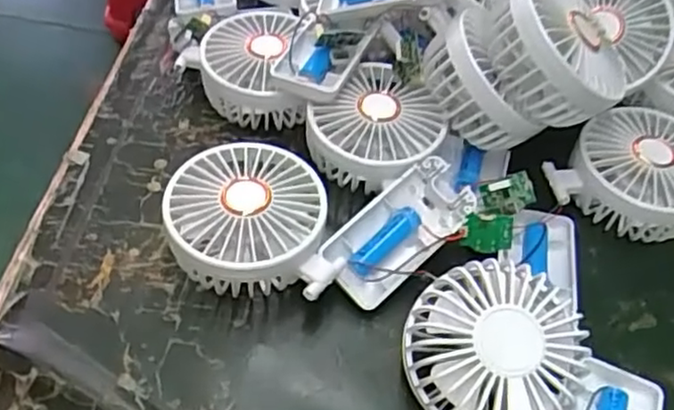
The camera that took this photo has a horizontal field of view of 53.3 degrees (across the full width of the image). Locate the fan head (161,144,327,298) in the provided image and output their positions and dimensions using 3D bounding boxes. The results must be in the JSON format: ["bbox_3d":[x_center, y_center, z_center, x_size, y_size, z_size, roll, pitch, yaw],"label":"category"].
[{"bbox_3d":[-0.055,0.012,0.377,0.079,0.045,0.083,3,51,-4],"label":"fan head"}]

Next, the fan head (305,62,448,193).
[{"bbox_3d":[0.024,-0.044,0.417,0.073,0.042,0.073,3,51,-4],"label":"fan head"}]

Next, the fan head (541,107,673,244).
[{"bbox_3d":[0.185,-0.015,0.417,0.089,0.044,0.081,3,51,-4],"label":"fan head"}]

